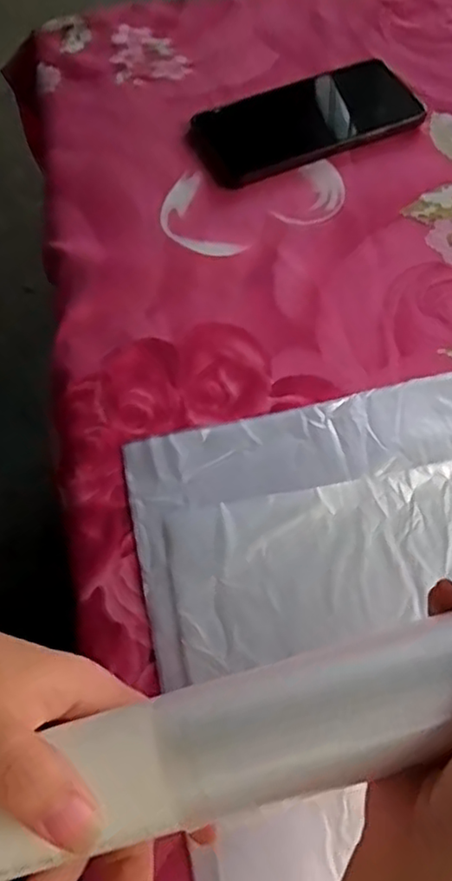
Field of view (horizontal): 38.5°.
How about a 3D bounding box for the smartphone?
[{"bbox_3d":[0.061,-0.238,0.478,0.167,0.013,0.077,-22,65,-10],"label":"smartphone"}]

